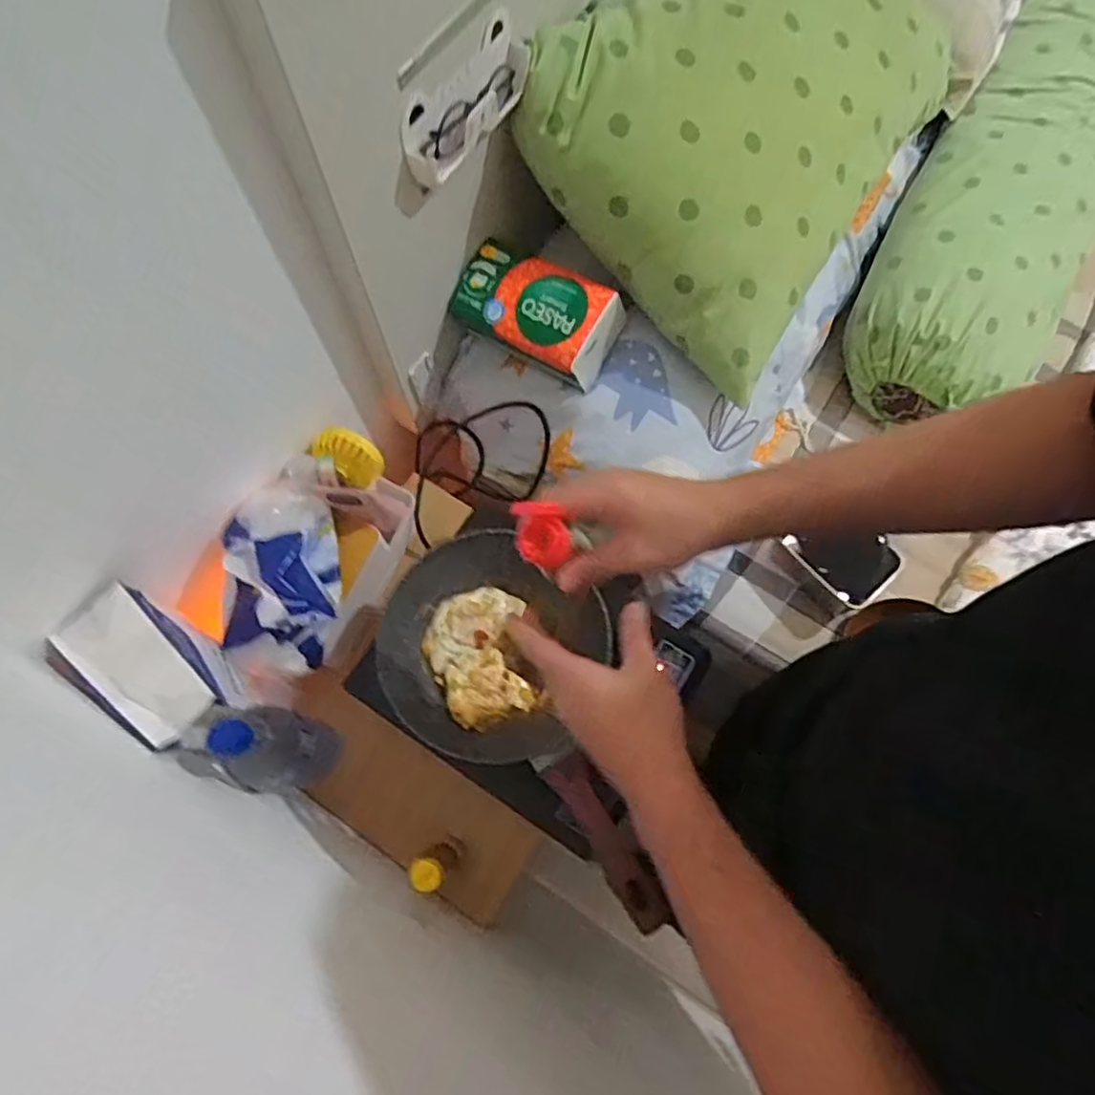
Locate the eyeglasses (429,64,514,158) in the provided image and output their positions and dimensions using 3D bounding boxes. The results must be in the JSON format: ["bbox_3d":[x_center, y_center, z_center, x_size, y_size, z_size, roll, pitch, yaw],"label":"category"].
[{"bbox_3d":[-0.069,-0.411,0.639,0.018,0.049,0.130,28,73,9],"label":"eyeglasses"}]

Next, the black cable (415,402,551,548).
[{"bbox_3d":[-0.087,-0.104,0.895,0.182,0.134,0.183,0,71,0],"label":"black cable"}]

